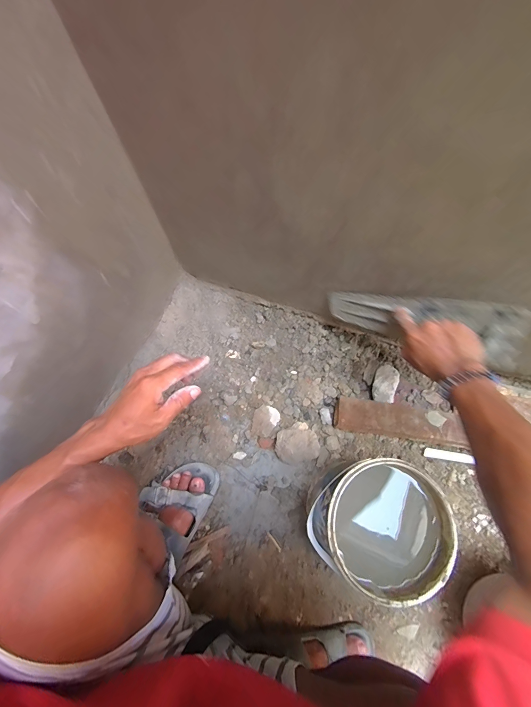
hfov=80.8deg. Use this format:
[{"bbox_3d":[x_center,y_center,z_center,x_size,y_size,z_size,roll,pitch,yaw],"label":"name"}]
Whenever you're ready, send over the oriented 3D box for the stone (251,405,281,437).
[{"bbox_3d":[-0.003,0.141,0.654,0.052,0.023,0.064,37,77,9],"label":"stone"}]

